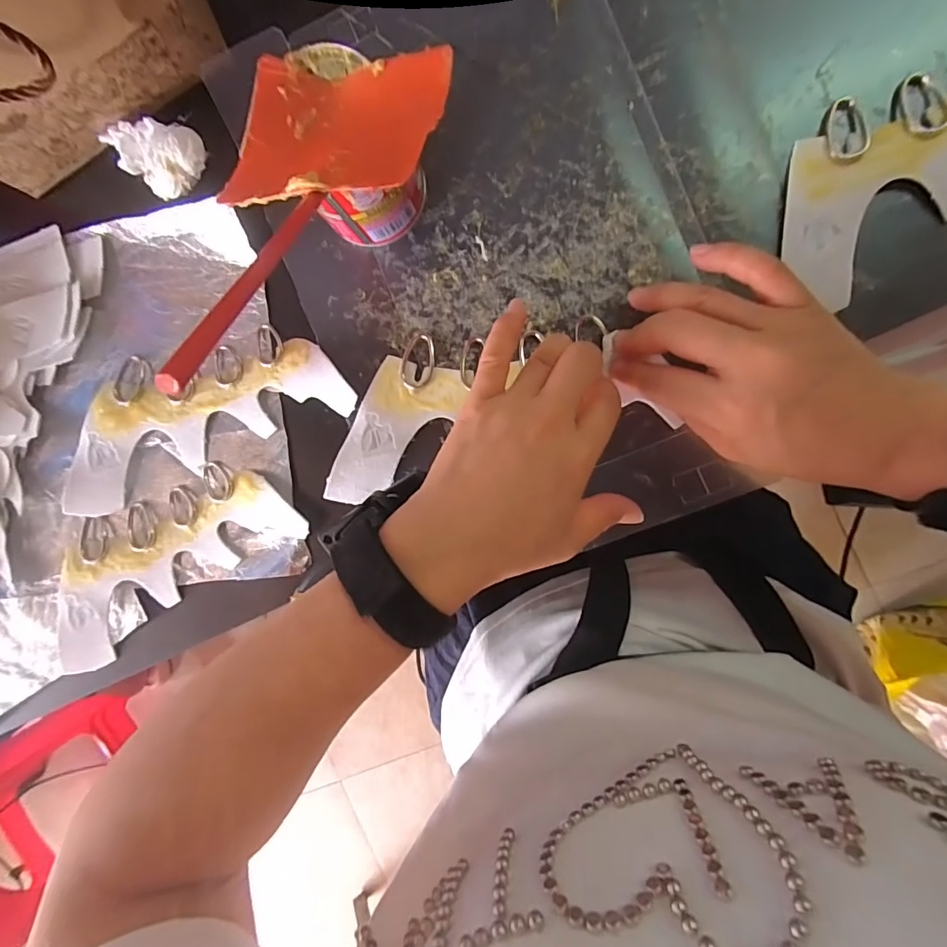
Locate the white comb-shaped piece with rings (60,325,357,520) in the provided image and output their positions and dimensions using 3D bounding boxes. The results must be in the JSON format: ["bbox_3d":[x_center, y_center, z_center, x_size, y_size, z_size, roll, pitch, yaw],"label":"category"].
[{"bbox_3d":[-0.182,-0.040,0.317,0.212,0.011,0.080,-18,90,10],"label":"white comb-shaped piece with rings"}]

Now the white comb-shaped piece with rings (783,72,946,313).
[{"bbox_3d":[0.241,-0.172,0.239,0.187,0.011,0.083,-34,88,9],"label":"white comb-shaped piece with rings"}]

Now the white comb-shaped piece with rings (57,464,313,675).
[{"bbox_3d":[-0.212,0.057,0.329,0.205,0.010,0.084,-28,89,10],"label":"white comb-shaped piece with rings"}]

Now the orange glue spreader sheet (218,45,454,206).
[{"bbox_3d":[-0.063,-0.152,0.214,0.099,0.015,0.075,5,72,19],"label":"orange glue spreader sheet"}]

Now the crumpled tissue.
[{"bbox_3d":[-0.199,-0.202,0.304,0.061,0.019,0.043,36,98,5],"label":"crumpled tissue"}]

